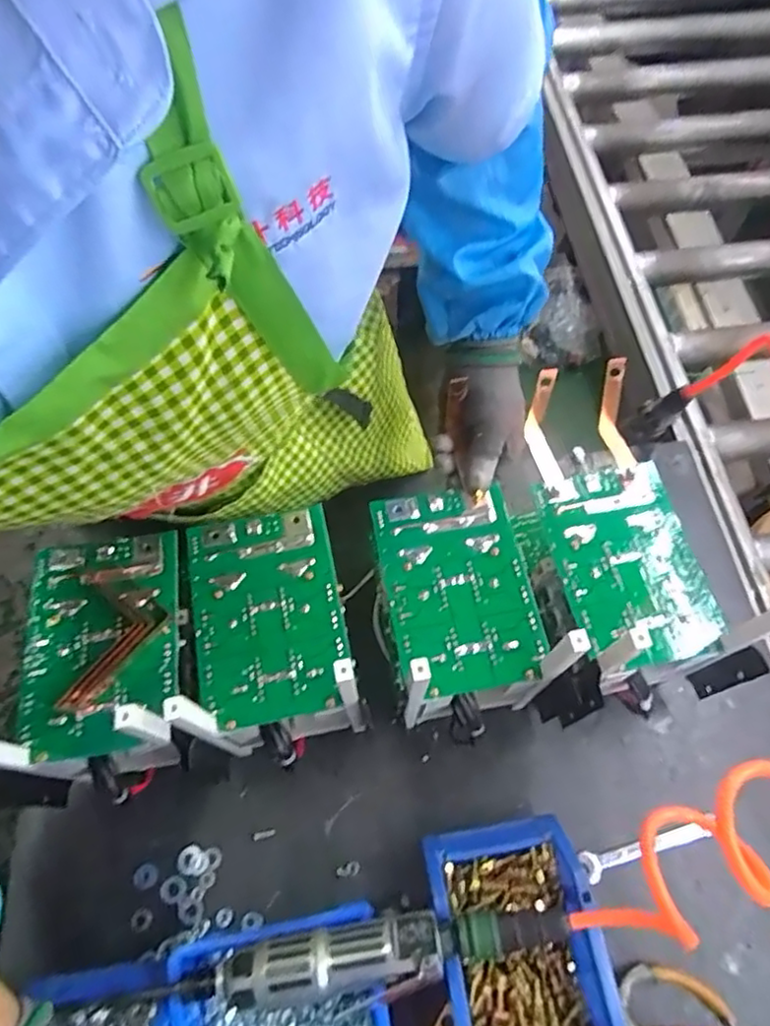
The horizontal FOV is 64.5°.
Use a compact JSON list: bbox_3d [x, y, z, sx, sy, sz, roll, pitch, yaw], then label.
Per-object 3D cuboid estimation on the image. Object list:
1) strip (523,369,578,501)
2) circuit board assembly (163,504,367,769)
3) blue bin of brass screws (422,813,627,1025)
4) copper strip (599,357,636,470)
[{"bbox_3d":[0.141,-0.065,0.531,0.023,0.044,0.111,-9,92,-4],"label":"strip"},{"bbox_3d":[-0.093,0.089,0.489,0.121,0.057,0.178,-10,64,-4],"label":"circuit board assembly"},{"bbox_3d":[0.098,0.330,0.441,0.110,0.074,0.188,-9,64,-4],"label":"blue bin of brass screws"},{"bbox_3d":[0.208,-0.088,0.548,0.016,0.046,0.095,-5,94,-2],"label":"copper strip"}]

